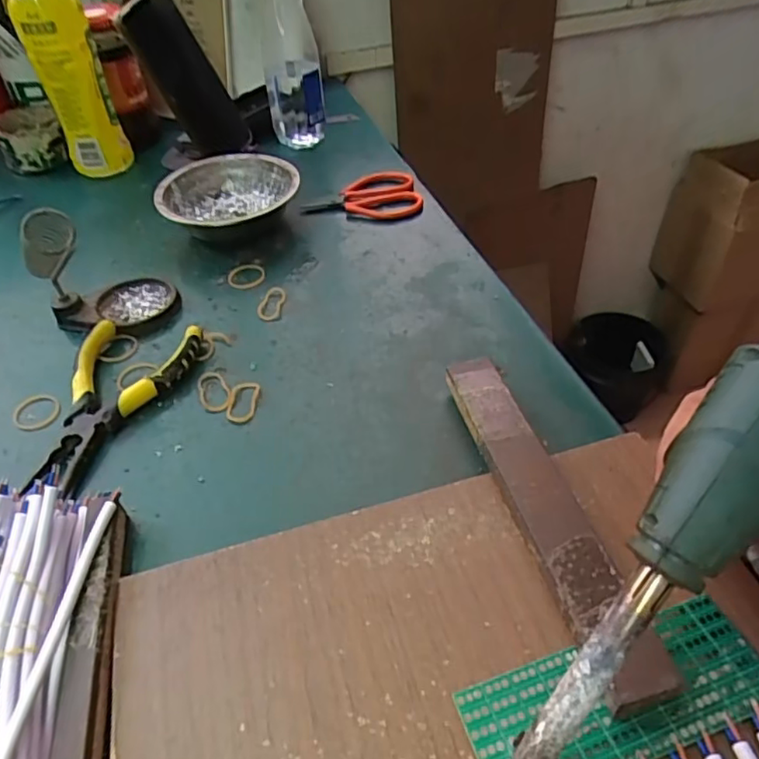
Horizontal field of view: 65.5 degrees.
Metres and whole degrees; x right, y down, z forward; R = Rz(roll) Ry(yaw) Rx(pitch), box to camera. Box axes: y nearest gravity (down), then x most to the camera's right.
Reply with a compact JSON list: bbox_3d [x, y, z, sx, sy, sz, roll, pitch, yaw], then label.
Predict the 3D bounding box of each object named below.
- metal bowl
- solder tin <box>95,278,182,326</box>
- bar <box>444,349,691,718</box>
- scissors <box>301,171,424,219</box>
[{"bbox_3d":[-0.140,-0.165,0.559,0.124,0.048,0.124,-2,44,2],"label":"metal bowl"},{"bbox_3d":[-0.199,-0.064,0.486,0.060,0.009,0.058,-2,44,2],"label":"solder tin"},{"bbox_3d":[0.083,0.063,0.311,0.031,0.025,0.205,-12,45,-8],"label":"bar"},{"bbox_3d":[-0.018,-0.179,0.581,0.114,0.021,0.061,-5,44,-1],"label":"scissors"}]

